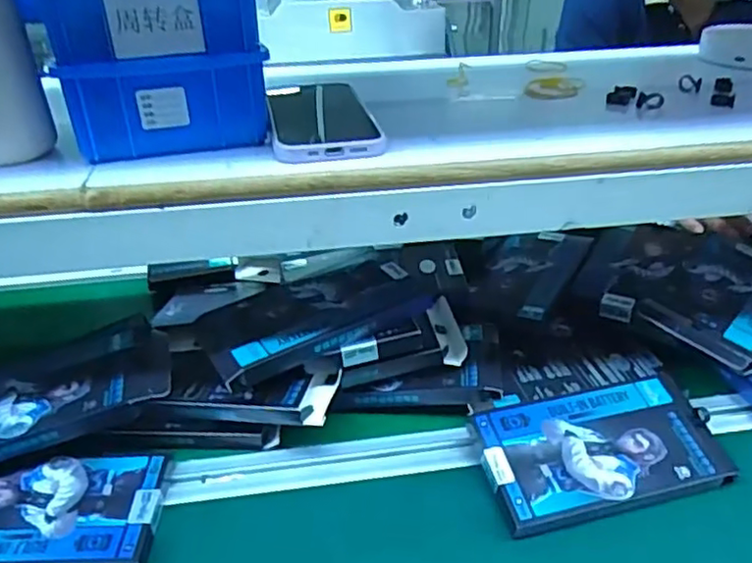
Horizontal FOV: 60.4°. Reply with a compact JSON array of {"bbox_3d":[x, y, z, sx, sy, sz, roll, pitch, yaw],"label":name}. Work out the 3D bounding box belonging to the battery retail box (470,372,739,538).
[{"bbox_3d":[0.170,0.127,0.491,0.178,0.025,0.098,-10,36,-11],"label":"battery retail box"}]

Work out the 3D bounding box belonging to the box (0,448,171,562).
[{"bbox_3d":[-0.242,0.165,0.459,0.174,0.024,0.104,-1,31,0],"label":"box"}]

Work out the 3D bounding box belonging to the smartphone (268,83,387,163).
[{"bbox_3d":[-0.041,-0.120,0.480,0.075,0.018,0.149,0,30,-11],"label":"smartphone"}]

